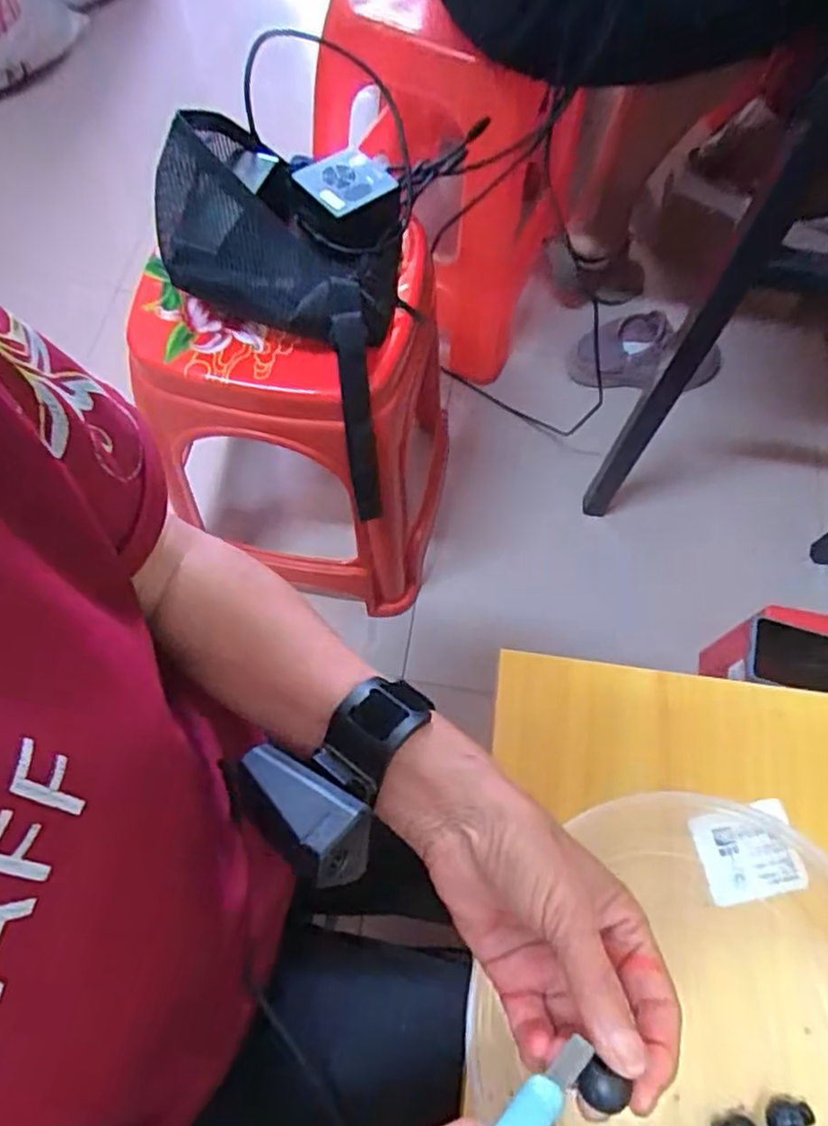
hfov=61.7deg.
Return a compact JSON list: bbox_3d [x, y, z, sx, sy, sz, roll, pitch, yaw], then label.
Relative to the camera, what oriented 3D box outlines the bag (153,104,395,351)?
[{"bbox_3d":[-0.110,-0.292,0.611,0.213,0.118,0.146,15,67,5],"label":"bag"}]

